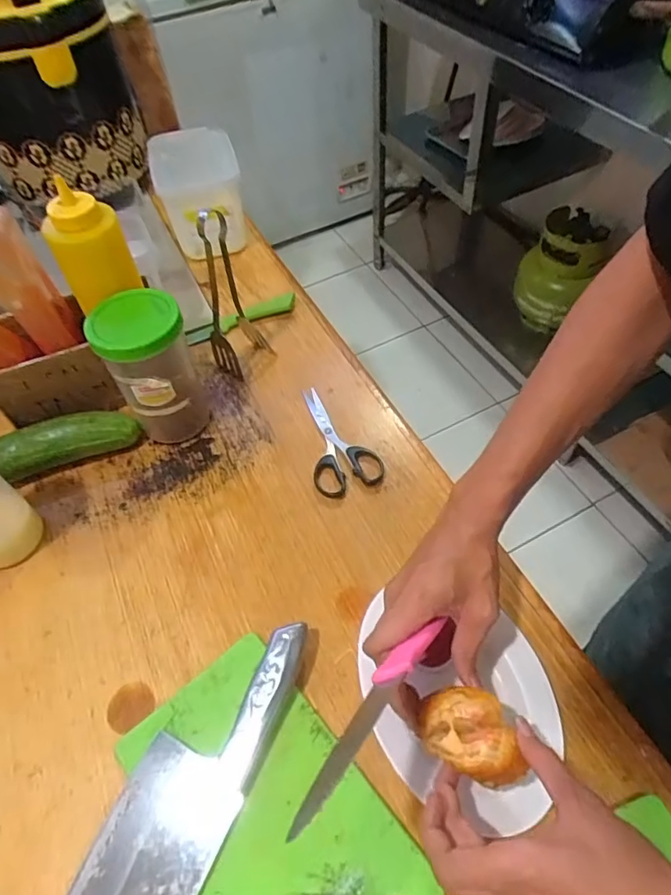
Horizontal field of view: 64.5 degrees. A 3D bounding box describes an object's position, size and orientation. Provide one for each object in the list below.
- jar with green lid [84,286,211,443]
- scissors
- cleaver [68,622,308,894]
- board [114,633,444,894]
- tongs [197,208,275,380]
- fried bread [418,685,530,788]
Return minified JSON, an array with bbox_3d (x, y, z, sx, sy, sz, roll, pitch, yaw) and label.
[{"bbox_3d":[-0.189,-0.075,0.565,0.082,0.158,0.079,-24,55,-14],"label":"jar with green lid"},{"bbox_3d":[-0.006,-0.012,0.601,0.073,0.005,0.153,-20,54,-11],"label":"scissors"},{"bbox_3d":[-0.114,0.256,0.390,0.089,0.030,0.268,16,56,15],"label":"cleaver"},{"bbox_3d":[-0.049,0.268,0.388,0.134,0.012,0.231,-35,59,-21],"label":"board"},{"bbox_3d":[-0.125,-0.176,0.616,0.042,0.196,0.066,26,59,21],"label":"tongs"},{"bbox_3d":[0.093,0.195,0.363,0.071,0.027,0.050,29,60,23],"label":"fried bread"}]

